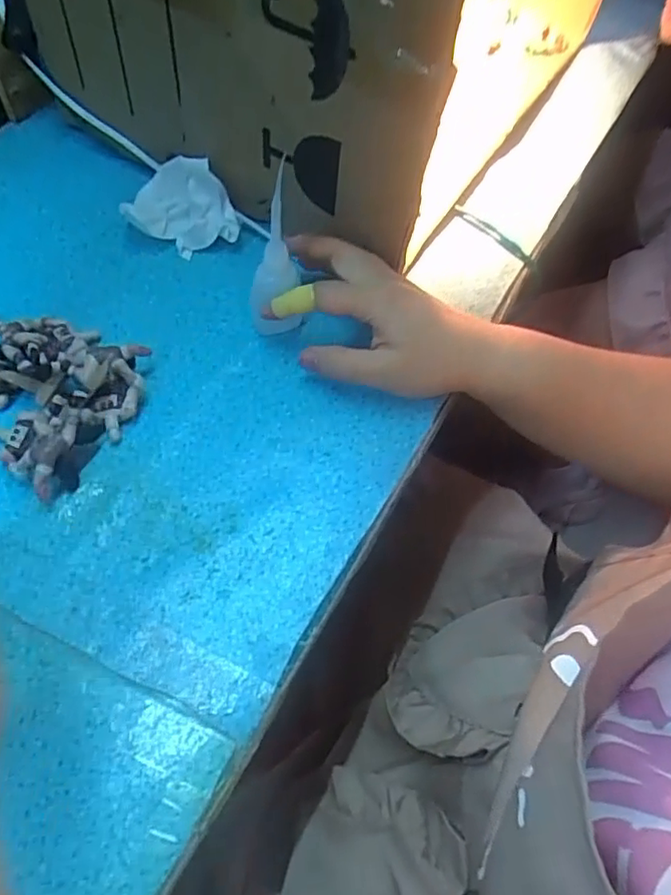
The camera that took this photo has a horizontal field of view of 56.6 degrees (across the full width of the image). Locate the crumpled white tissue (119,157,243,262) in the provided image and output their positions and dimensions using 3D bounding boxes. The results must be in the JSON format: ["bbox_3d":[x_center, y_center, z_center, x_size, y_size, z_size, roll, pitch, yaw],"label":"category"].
[{"bbox_3d":[-0.112,-0.177,0.456,0.087,0.054,0.047,20,59,8],"label":"crumpled white tissue"}]

